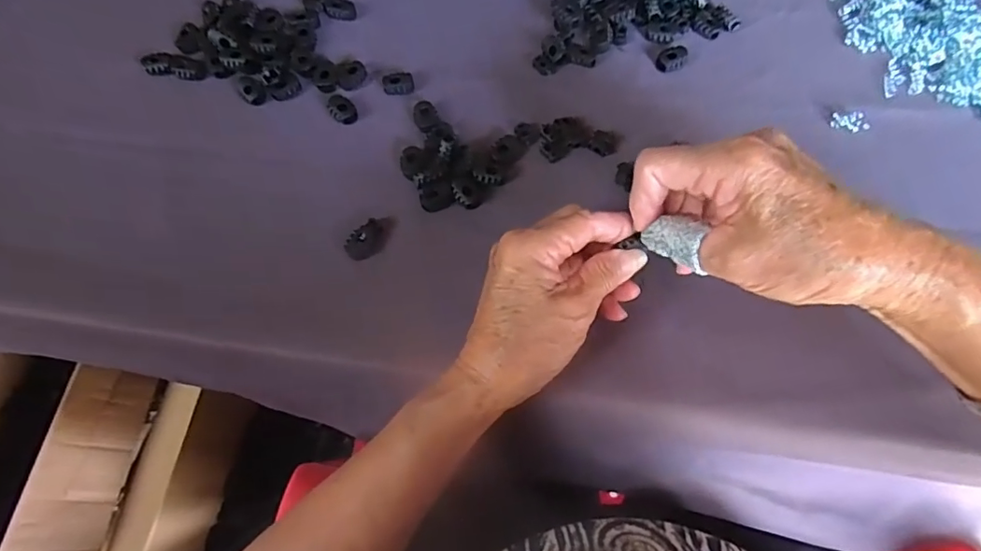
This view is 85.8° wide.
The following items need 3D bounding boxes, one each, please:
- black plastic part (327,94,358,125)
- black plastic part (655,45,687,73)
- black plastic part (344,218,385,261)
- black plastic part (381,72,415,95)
[{"bbox_3d":[-0.107,-0.120,0.380,0.018,0.006,0.026,-32,72,-9],"label":"black plastic part"},{"bbox_3d":[0.132,-0.158,0.384,0.024,0.007,0.018,-39,73,-12],"label":"black plastic part"},{"bbox_3d":[-0.081,-0.022,0.342,0.028,0.005,0.020,-35,72,-10],"label":"black plastic part"},{"bbox_3d":[-0.067,-0.139,0.384,0.022,0.008,0.013,-12,70,-2],"label":"black plastic part"}]

